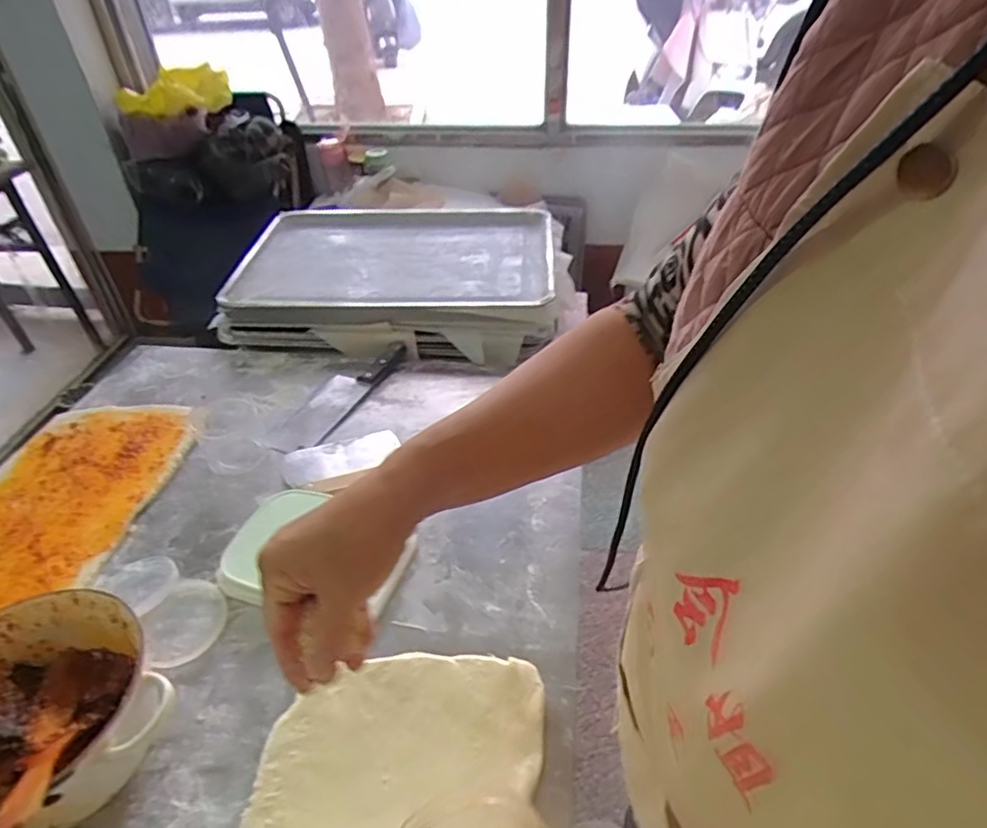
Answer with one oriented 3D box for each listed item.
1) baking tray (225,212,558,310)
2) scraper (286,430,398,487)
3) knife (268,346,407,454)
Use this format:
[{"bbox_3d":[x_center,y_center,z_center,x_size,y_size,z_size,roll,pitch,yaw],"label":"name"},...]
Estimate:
[{"bbox_3d":[-0.182,-0.324,1.213,0.597,0.032,0.430,1,40,3],"label":"baking tray"},{"bbox_3d":[-0.210,0.058,0.845,0.155,0.009,0.078,-16,42,-17],"label":"scraper"},{"bbox_3d":[-0.242,-0.031,0.957,0.079,0.013,0.273,16,43,20],"label":"knife"}]

